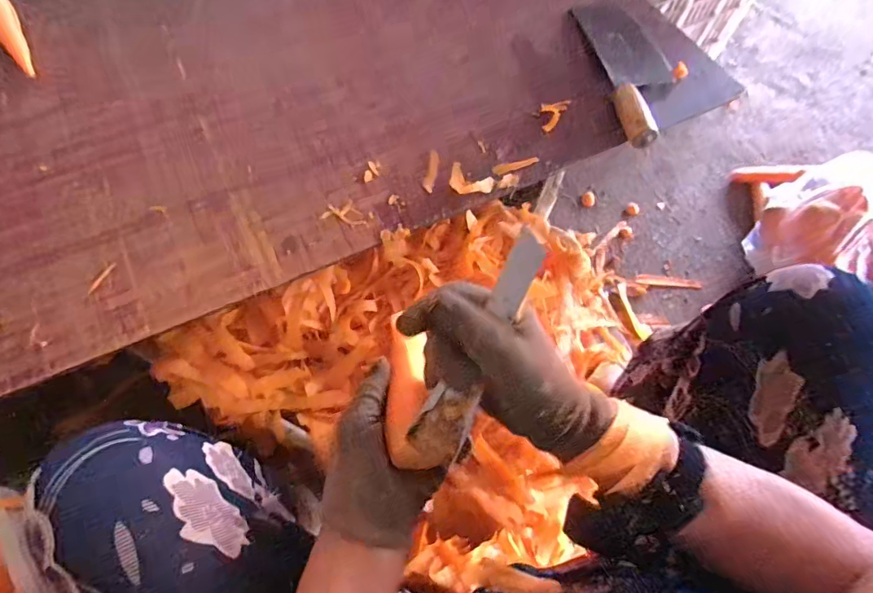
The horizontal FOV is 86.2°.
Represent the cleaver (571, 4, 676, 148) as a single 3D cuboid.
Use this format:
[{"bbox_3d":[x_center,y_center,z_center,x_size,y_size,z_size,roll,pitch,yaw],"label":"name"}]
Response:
[{"bbox_3d":[0.253,-0.299,0.593,0.095,0.033,0.266,-7,67,-4],"label":"cleaver"}]

